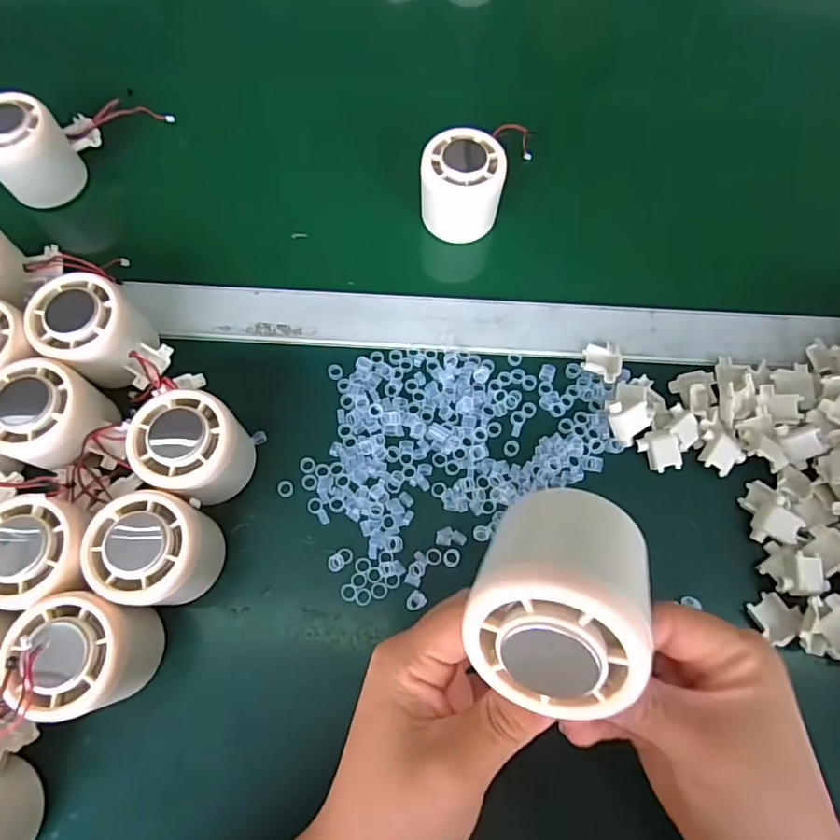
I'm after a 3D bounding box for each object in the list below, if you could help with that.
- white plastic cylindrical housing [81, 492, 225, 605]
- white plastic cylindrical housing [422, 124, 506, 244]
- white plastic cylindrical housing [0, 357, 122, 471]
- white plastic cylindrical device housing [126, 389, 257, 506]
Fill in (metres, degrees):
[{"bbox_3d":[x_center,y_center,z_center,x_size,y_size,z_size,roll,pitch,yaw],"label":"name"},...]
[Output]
[{"bbox_3d":[-0.139,0.071,0.296,0.051,0.061,0.053,0,71,0],"label":"white plastic cylindrical housing"},{"bbox_3d":[0.029,-0.163,0.387,0.055,0.052,0.049,-1,71,0],"label":"white plastic cylindrical housing"},{"bbox_3d":[-0.212,-0.003,0.312,0.056,0.041,0.053,0,71,0],"label":"white plastic cylindrical housing"},{"bbox_3d":[-0.127,0.018,0.316,0.052,0.055,0.053,0,71,0],"label":"white plastic cylindrical device housing"}]

